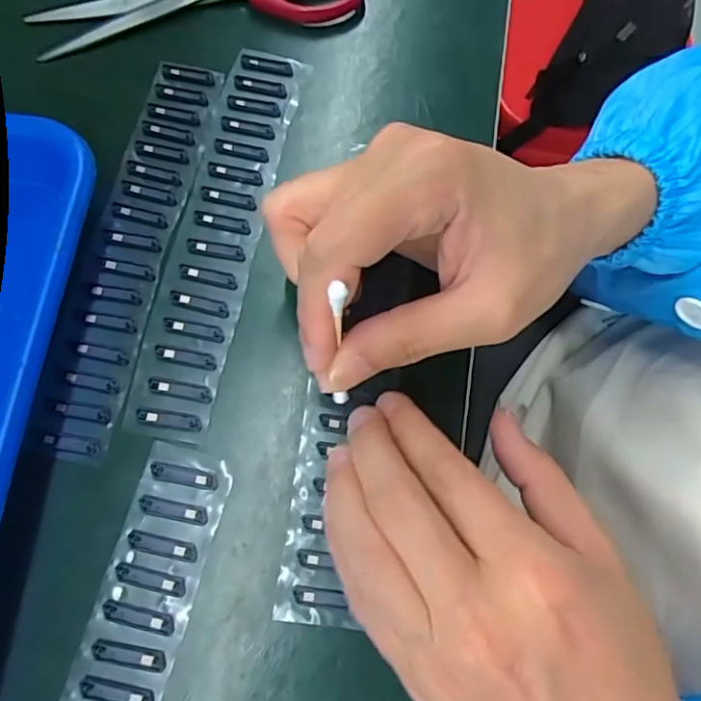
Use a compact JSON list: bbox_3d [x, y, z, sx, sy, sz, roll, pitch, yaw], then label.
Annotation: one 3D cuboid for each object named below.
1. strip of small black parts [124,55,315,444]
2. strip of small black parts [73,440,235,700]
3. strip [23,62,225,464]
[{"bbox_3d":[-0.061,-0.059,0.266,0.034,0.004,0.199,12,74,3],"label":"strip of small black parts"},{"bbox_3d":[-0.090,0.144,0.203,0.034,0.007,0.217,13,75,3],"label":"strip of small black parts"},{"bbox_3d":[-0.103,-0.050,0.262,0.038,0.004,0.198,10,74,2],"label":"strip"}]

